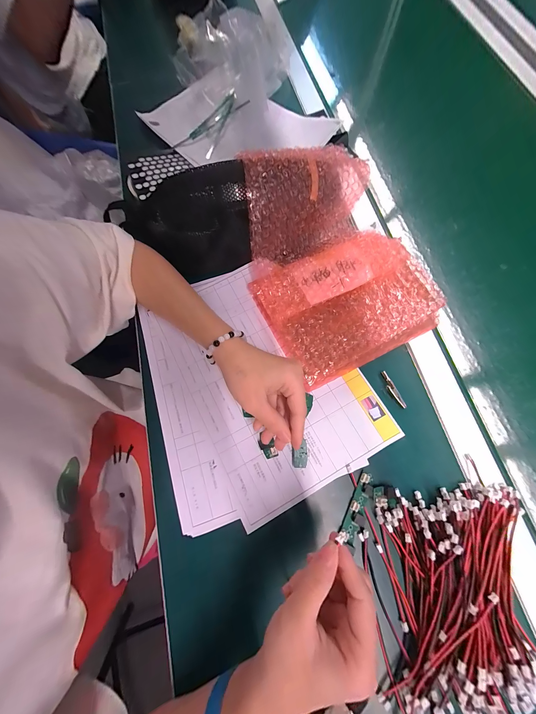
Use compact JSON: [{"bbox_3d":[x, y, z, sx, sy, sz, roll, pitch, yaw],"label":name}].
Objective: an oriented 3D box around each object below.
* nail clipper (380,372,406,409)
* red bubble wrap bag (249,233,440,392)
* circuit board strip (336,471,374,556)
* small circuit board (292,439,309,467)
[{"bbox_3d":[0.156,0.041,0.307,0.011,0.005,0.049,-28,74,-7],"label":"nail clipper"},{"bbox_3d":[0.106,-0.077,0.325,0.214,0.045,0.167,-25,74,-7],"label":"red bubble wrap bag"},{"bbox_3d":[0.097,0.164,0.268,0.020,0.010,0.074,24,75,8],"label":"circuit board strip"},{"bbox_3d":[0.037,0.110,0.281,0.018,0.005,0.029,1,73,1],"label":"small circuit board"}]

